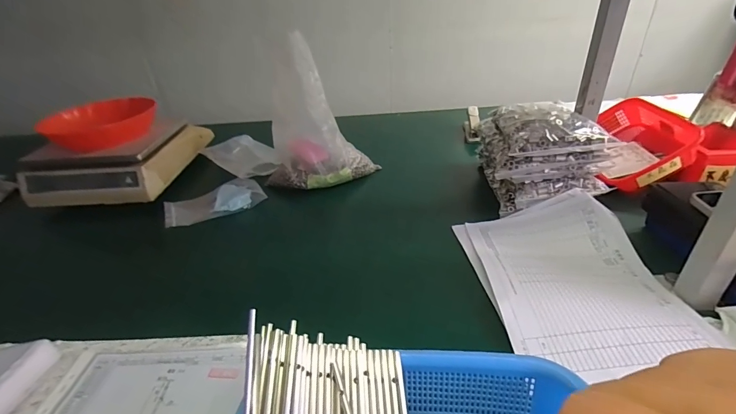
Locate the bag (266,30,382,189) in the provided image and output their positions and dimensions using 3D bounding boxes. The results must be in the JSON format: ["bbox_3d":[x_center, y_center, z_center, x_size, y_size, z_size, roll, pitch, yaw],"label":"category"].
[{"bbox_3d":[-0.103,-0.171,0.711,0.221,0.267,0.083,-2,33,3],"label":"bag"}]

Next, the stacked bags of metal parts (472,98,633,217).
[{"bbox_3d":[0.303,-0.096,0.645,0.170,0.141,0.194,0,33,7],"label":"stacked bags of metal parts"}]

